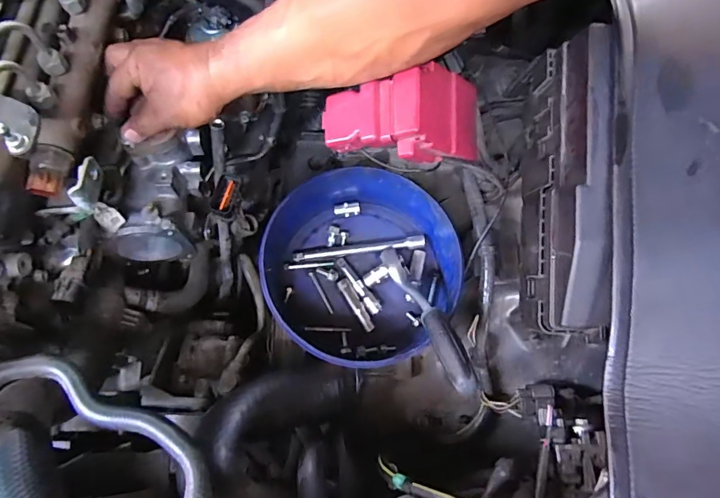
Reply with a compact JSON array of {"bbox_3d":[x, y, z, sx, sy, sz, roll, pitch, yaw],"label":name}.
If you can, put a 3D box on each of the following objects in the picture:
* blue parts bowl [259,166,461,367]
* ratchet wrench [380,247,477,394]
[{"bbox_3d":[-0.002,0.020,0.492,0.186,0.082,0.191,1,72,-2],"label":"blue parts bowl"},{"bbox_3d":[0.058,0.054,0.438,0.022,0.022,0.197,-17,33,-8],"label":"ratchet wrench"}]

